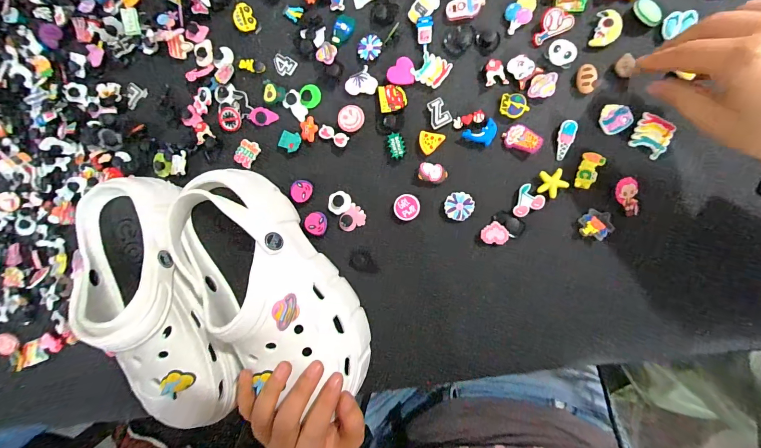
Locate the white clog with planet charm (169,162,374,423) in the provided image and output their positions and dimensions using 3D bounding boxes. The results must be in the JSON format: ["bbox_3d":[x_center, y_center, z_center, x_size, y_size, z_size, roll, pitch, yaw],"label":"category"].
[{"bbox_3d":[-0.095,0.055,0.282,0.089,0.080,0.208,-37,83,7],"label":"white clog with planet charm"}]

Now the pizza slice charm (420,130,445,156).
[{"bbox_3d":[0.048,-0.077,0.321,0.023,0.007,0.021,15,91,10],"label":"pizza slice charm"}]

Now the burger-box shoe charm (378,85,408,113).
[{"bbox_3d":[0.012,-0.123,0.326,0.026,0.006,0.028,-8,87,10],"label":"burger-box shoe charm"}]

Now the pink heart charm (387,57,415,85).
[{"bbox_3d":[0.020,-0.149,0.326,0.026,0.004,0.027,0,89,10],"label":"pink heart charm"}]

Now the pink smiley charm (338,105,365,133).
[{"bbox_3d":[-0.029,-0.105,0.336,0.025,0.006,0.026,0,89,10],"label":"pink smiley charm"}]

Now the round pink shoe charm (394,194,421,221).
[{"bbox_3d":[0.026,-0.016,0.326,0.025,0.010,0.025,0,89,10],"label":"round pink shoe charm"}]

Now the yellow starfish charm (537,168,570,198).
[{"bbox_3d":[0.153,-0.036,0.300,0.025,0.004,0.025,0,89,10],"label":"yellow starfish charm"}]

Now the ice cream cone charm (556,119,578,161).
[{"bbox_3d":[0.166,-0.074,0.300,0.014,0.004,0.035,13,105,10],"label":"ice cream cone charm"}]

